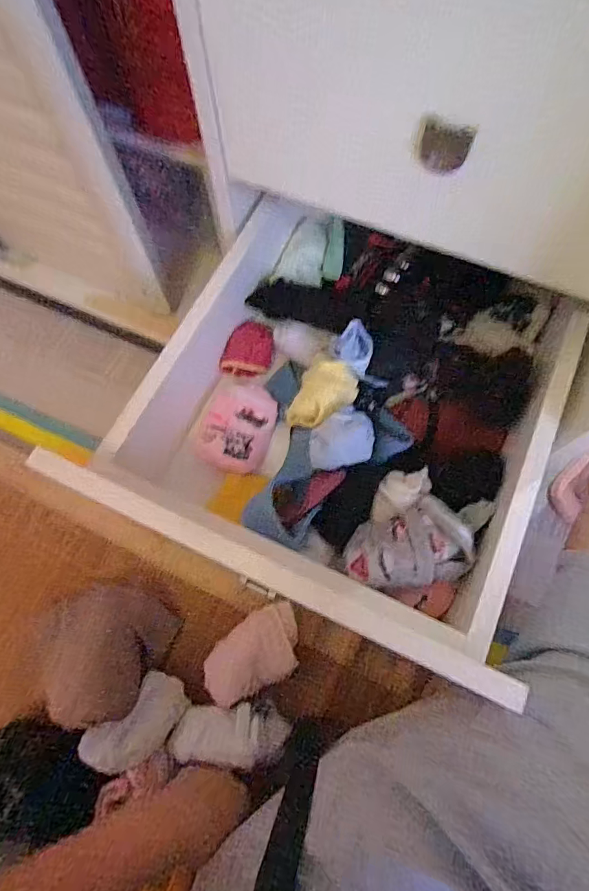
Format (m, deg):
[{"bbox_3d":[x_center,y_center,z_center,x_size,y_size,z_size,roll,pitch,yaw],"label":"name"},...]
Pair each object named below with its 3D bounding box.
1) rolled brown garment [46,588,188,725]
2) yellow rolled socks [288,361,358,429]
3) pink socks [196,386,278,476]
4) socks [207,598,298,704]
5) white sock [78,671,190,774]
[{"bbox_3d":[-0.197,0.211,0.465,0.123,0.049,0.128,18,71,10],"label":"rolled brown garment"},{"bbox_3d":[0.032,-0.052,0.502,0.063,0.051,0.078,22,72,11],"label":"yellow rolled socks"},{"bbox_3d":[-0.062,-0.024,0.509,0.072,0.026,0.111,13,71,8],"label":"pink socks"},{"bbox_3d":[-0.043,0.214,0.467,0.104,0.028,0.068,-24,70,-6],"label":"socks"},{"bbox_3d":[-0.146,0.261,0.422,0.055,0.037,0.088,42,77,16],"label":"white sock"}]

